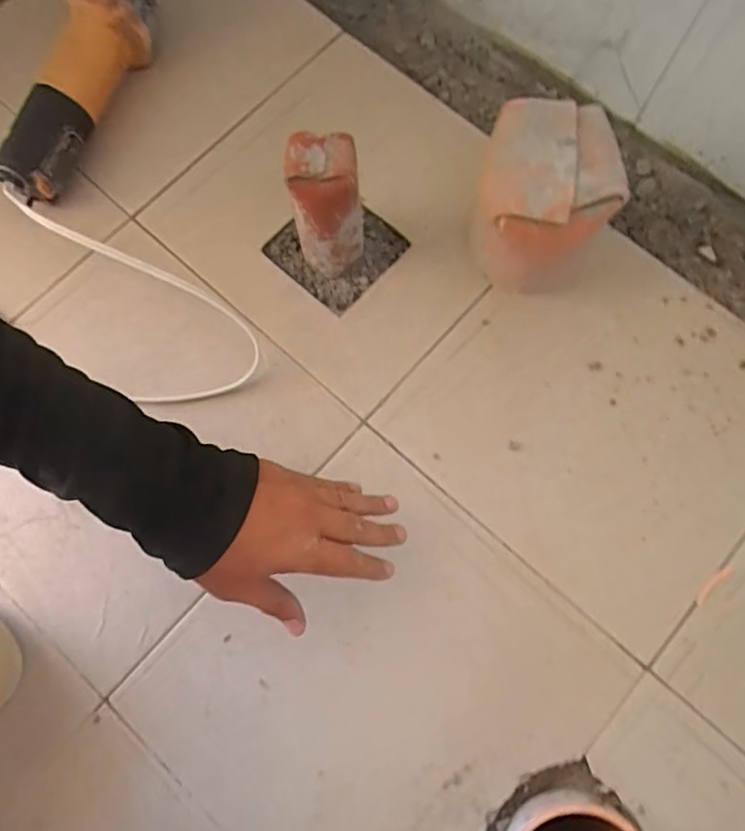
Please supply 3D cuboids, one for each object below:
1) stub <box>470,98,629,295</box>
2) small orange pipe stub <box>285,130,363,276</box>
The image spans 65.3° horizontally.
[{"bbox_3d":[0.136,-0.167,0.486,0.099,0.141,0.095,0,74,0],"label":"stub"},{"bbox_3d":[-0.038,-0.175,0.491,0.054,0.137,0.052,0,74,0],"label":"small orange pipe stub"}]

